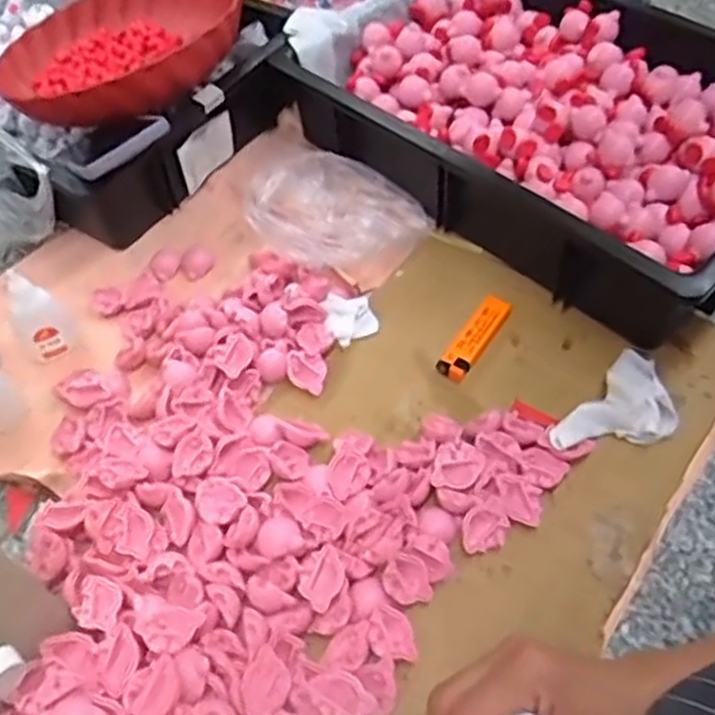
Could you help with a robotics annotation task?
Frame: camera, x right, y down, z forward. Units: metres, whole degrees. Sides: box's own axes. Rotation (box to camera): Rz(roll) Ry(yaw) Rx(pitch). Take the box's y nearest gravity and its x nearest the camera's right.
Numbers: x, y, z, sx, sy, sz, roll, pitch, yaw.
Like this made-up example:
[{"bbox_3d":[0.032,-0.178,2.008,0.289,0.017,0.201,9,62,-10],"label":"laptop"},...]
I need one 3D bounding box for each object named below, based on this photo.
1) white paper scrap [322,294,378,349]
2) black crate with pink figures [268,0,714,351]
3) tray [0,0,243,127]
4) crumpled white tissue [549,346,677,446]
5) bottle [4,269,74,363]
[{"bbox_3d":[-0.006,-0.033,0.594,0.040,0.015,0.045,-14,54,-7],"label":"white paper scrap"},{"bbox_3d":[0.177,-0.224,0.678,0.453,0.098,0.325,37,63,26],"label":"black crate with pink figures"},{"bbox_3d":[-0.229,-0.305,0.720,0.259,0.055,0.259,-12,46,13],"label":"tray"},{"bbox_3d":[0.189,0.039,0.518,0.059,0.022,0.110,34,62,25],"label":"crumpled white tissue"},{"bbox_3d":[-0.252,-0.034,0.576,0.034,0.077,0.034,-31,57,-19],"label":"bottle"}]

